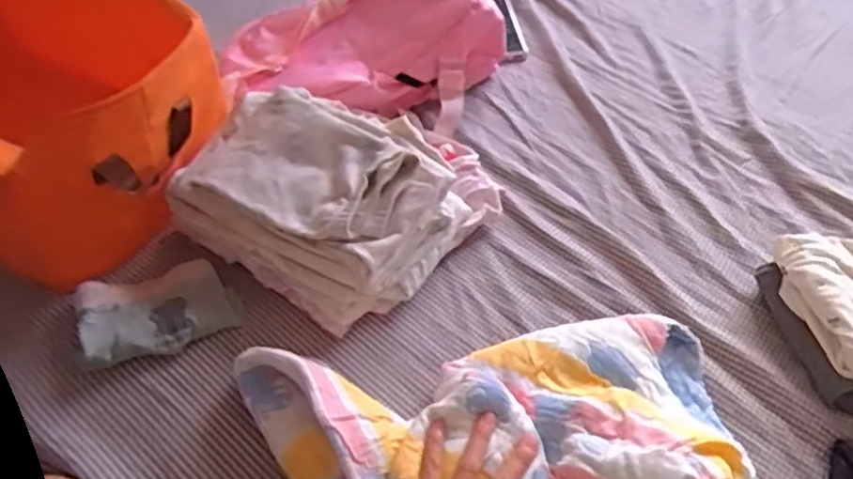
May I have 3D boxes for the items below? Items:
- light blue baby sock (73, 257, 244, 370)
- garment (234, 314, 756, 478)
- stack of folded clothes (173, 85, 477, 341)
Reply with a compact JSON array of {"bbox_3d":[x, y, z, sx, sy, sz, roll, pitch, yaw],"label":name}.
[{"bbox_3d":[-0.264,0.066,0.685,0.146,0.020,0.095,-17,52,-22],"label":"light blue baby sock"},{"bbox_3d":[0.057,0.171,0.561,0.398,0.090,0.243,-5,50,-3],"label":"garment"},{"bbox_3d":[-0.105,-0.047,0.746,0.262,0.124,0.216,28,56,22],"label":"stack of folded clothes"}]

